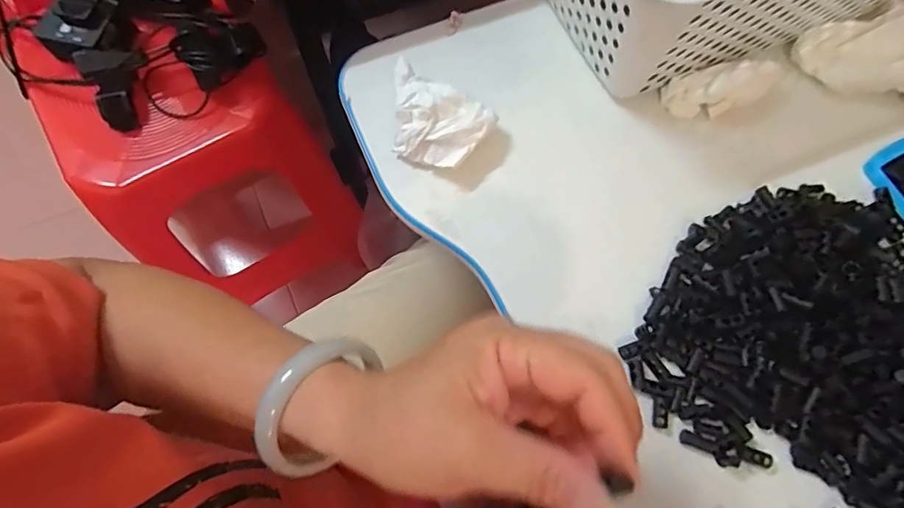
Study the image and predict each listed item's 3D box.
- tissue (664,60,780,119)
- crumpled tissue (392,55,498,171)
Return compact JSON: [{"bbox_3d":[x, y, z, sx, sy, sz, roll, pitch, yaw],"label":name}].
[{"bbox_3d":[0.203,-0.124,0.379,0.082,0.029,0.030,-5,71,-2],"label":"tissue"},{"bbox_3d":[-0.019,-0.101,0.372,0.087,0.028,0.063,33,74,10],"label":"crumpled tissue"}]

